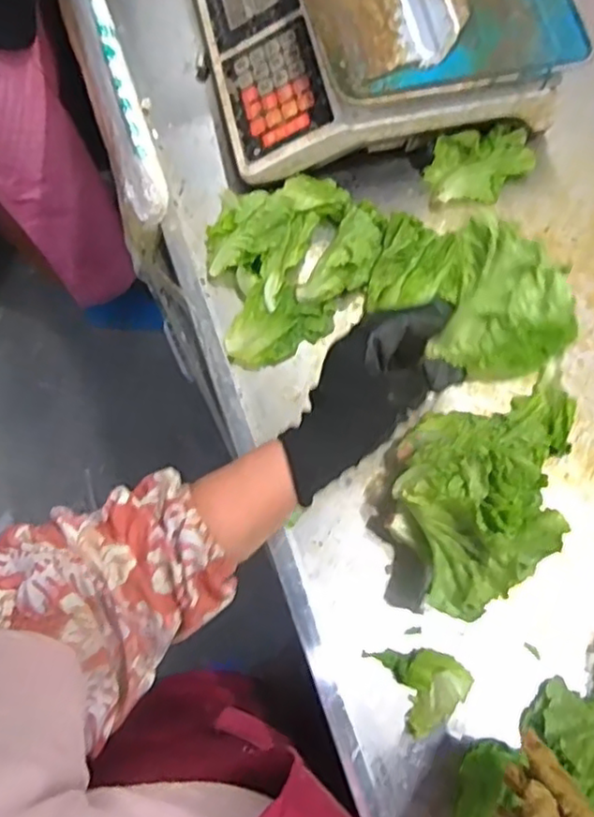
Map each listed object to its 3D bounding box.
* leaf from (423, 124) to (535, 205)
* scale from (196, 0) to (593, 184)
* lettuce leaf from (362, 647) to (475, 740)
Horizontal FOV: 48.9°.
[{"bbox_3d":[0.185,-0.244,0.650,0.104,0.036,0.068,-6,74,-2],"label":"leaf"},{"bbox_3d":[0.070,-0.405,0.645,0.327,0.104,0.322,-13,75,-4],"label":"scale"},{"bbox_3d":[0.104,0.223,0.543,0.064,0.020,0.073,-33,77,-9],"label":"lettuce leaf"}]

